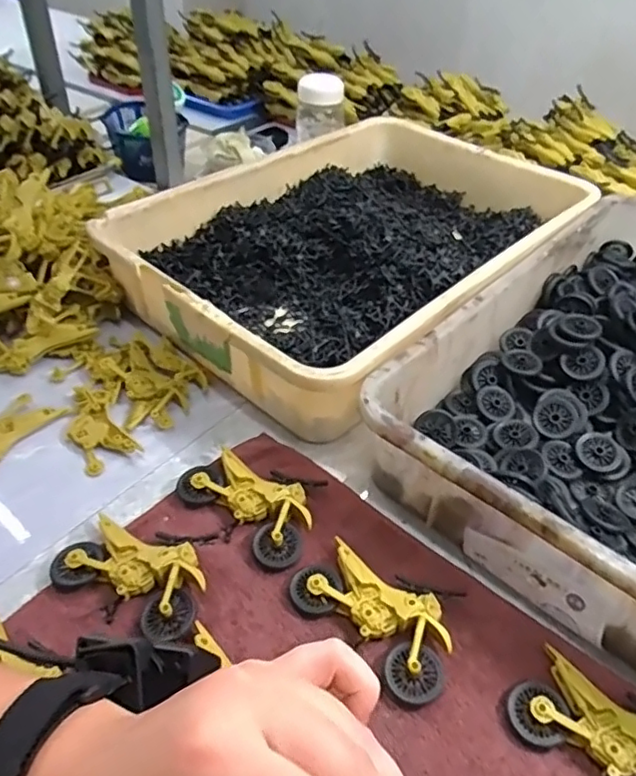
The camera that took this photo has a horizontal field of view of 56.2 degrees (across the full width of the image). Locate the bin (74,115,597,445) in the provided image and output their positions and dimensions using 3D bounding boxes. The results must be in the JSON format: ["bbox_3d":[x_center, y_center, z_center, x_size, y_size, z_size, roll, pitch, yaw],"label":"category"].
[{"bbox_3d":[0.052,-0.171,0.700,0.358,0.087,0.511,33,51,30],"label":"bin"}]

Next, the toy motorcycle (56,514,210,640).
[{"bbox_3d":[-0.130,0.132,0.425,0.115,0.026,0.066,20,46,18],"label":"toy motorcycle"}]

